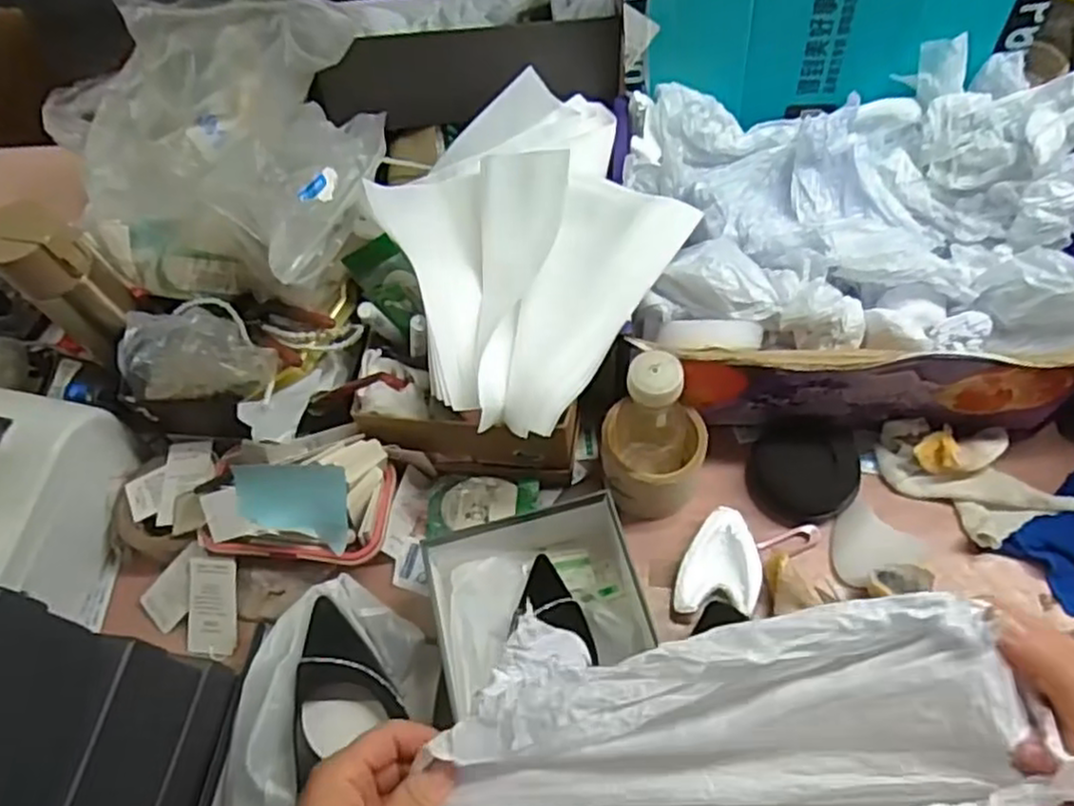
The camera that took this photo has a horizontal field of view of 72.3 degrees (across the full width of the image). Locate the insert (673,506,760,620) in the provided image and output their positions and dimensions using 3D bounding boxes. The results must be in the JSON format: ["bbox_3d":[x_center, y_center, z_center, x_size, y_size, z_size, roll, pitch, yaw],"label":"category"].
[{"bbox_3d":[0.157,0.135,0.623,0.064,0.015,0.090,11,62,10],"label":"insert"}]

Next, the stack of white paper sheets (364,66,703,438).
[{"bbox_3d":[-0.007,-0.150,0.634,0.241,0.081,0.318,-23,62,-9],"label":"stack of white paper sheets"}]

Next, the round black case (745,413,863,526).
[{"bbox_3d":[0.239,0.061,0.661,0.093,0.015,0.093,-4,76,16],"label":"round black case"}]

